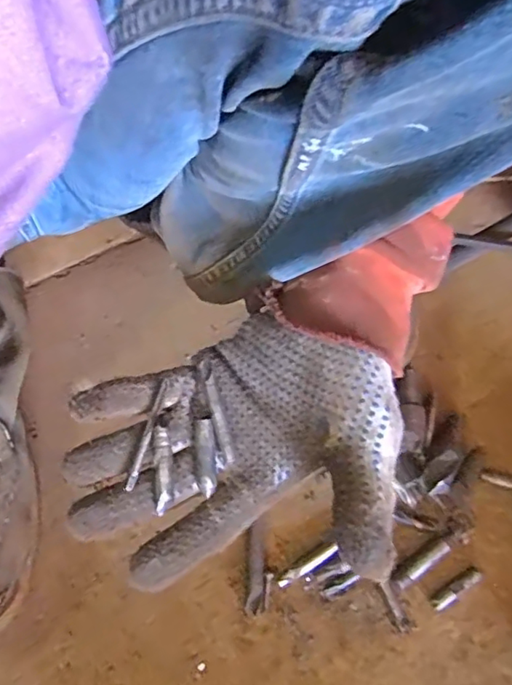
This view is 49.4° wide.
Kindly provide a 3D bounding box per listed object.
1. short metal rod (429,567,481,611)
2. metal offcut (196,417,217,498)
[{"bbox_3d":[0.142,0.175,0.396,0.041,0.005,0.011,-38,67,-2],"label":"short metal rod"},{"bbox_3d":[-0.027,0.060,0.296,0.010,0.006,0.038,-3,77,-1],"label":"metal offcut"}]

